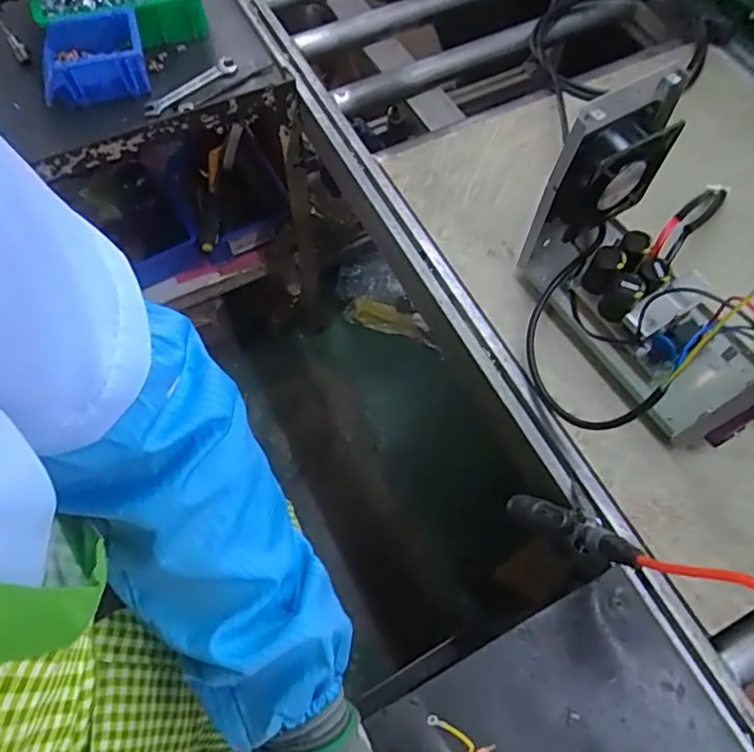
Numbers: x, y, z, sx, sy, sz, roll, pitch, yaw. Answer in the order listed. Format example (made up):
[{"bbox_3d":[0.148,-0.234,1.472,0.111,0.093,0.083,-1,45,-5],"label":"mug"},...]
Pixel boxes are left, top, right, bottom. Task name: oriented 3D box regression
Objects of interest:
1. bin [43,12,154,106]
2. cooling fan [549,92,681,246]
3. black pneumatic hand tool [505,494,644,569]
[{"bbox_3d":[-0.411,-0.458,0.840,0.144,0.066,0.118,-12,65,-6],"label":"bin"},{"bbox_3d":[0.254,-0.216,0.626,0.113,0.119,0.050,-36,70,-16],"label":"cooling fan"},{"bbox_3d":[0.195,0.153,0.586,0.029,0.207,0.025,-31,101,-15],"label":"black pneumatic hand tool"}]

